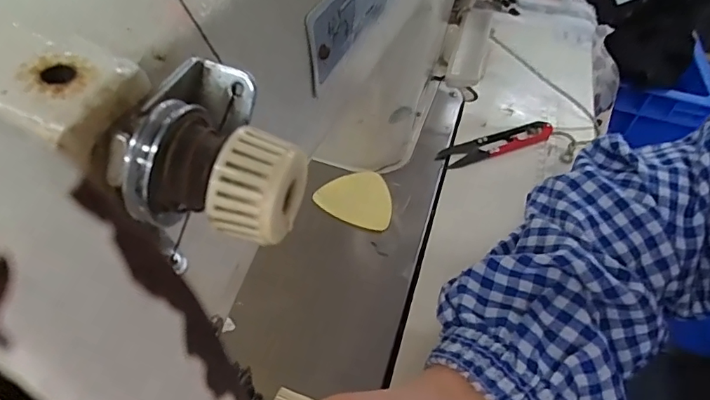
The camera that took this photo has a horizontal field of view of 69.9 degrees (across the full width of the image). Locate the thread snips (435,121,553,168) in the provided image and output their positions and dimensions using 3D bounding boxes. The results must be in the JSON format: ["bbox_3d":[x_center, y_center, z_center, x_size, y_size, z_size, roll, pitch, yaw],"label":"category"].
[{"bbox_3d":[0.116,-0.046,0.417,0.105,0.016,0.022,-15,52,-23],"label":"thread snips"}]

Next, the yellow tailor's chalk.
[{"bbox_3d":[0.003,-0.002,0.358,0.052,0.010,0.049,6,47,-6],"label":"yellow tailor's chalk"}]

